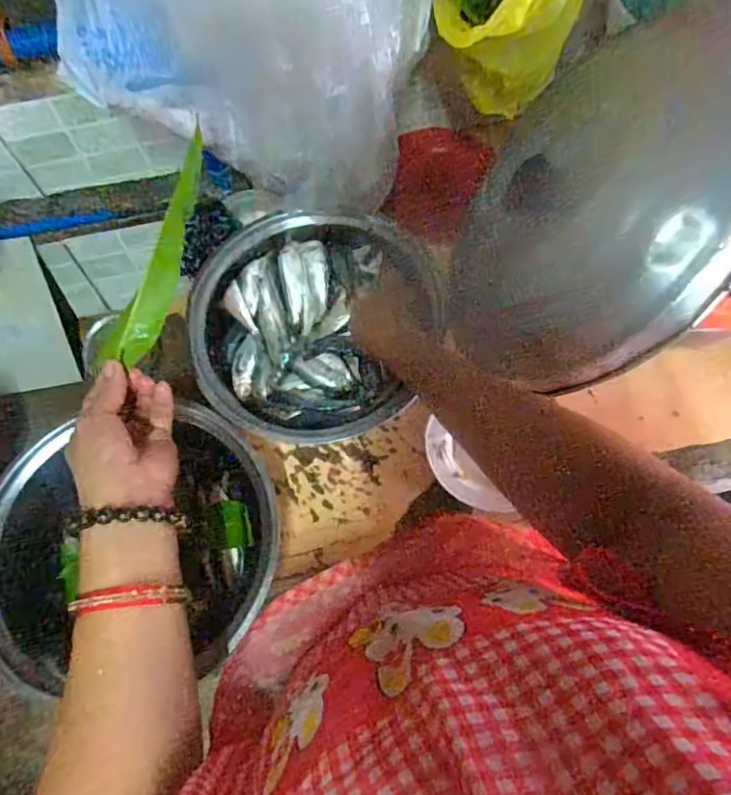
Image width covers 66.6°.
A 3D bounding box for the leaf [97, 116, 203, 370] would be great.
[{"bbox_3d":[-0.152,-0.110,0.419,0.020,0.037,0.180,21,93,9],"label":"leaf"}]

